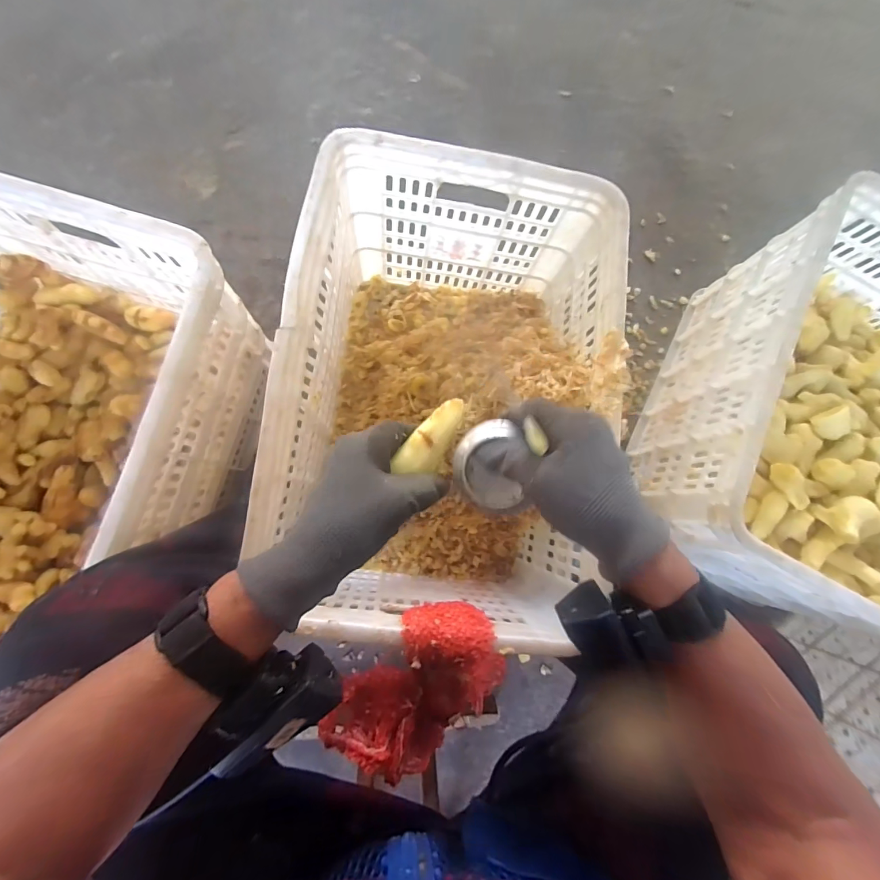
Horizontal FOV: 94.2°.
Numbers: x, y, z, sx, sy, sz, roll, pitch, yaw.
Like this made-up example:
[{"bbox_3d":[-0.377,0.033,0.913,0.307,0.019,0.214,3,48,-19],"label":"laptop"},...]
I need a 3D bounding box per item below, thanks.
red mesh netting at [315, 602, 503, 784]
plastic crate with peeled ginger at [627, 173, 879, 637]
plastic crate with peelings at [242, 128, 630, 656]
[{"bbox_3d":[-0.022,0.246,0.408,0.120,0.091,0.186,40,79,1],"label":"red mesh netting"},{"bbox_3d":[0.554,-0.021,0.609,0.379,0.272,0.510,26,79,-2],"label":"plastic crate with peeled ginger"},{"bbox_3d":[-0.001,-0.053,0.568,0.360,0.296,0.517,7,81,-5],"label":"plastic crate with peelings"}]

